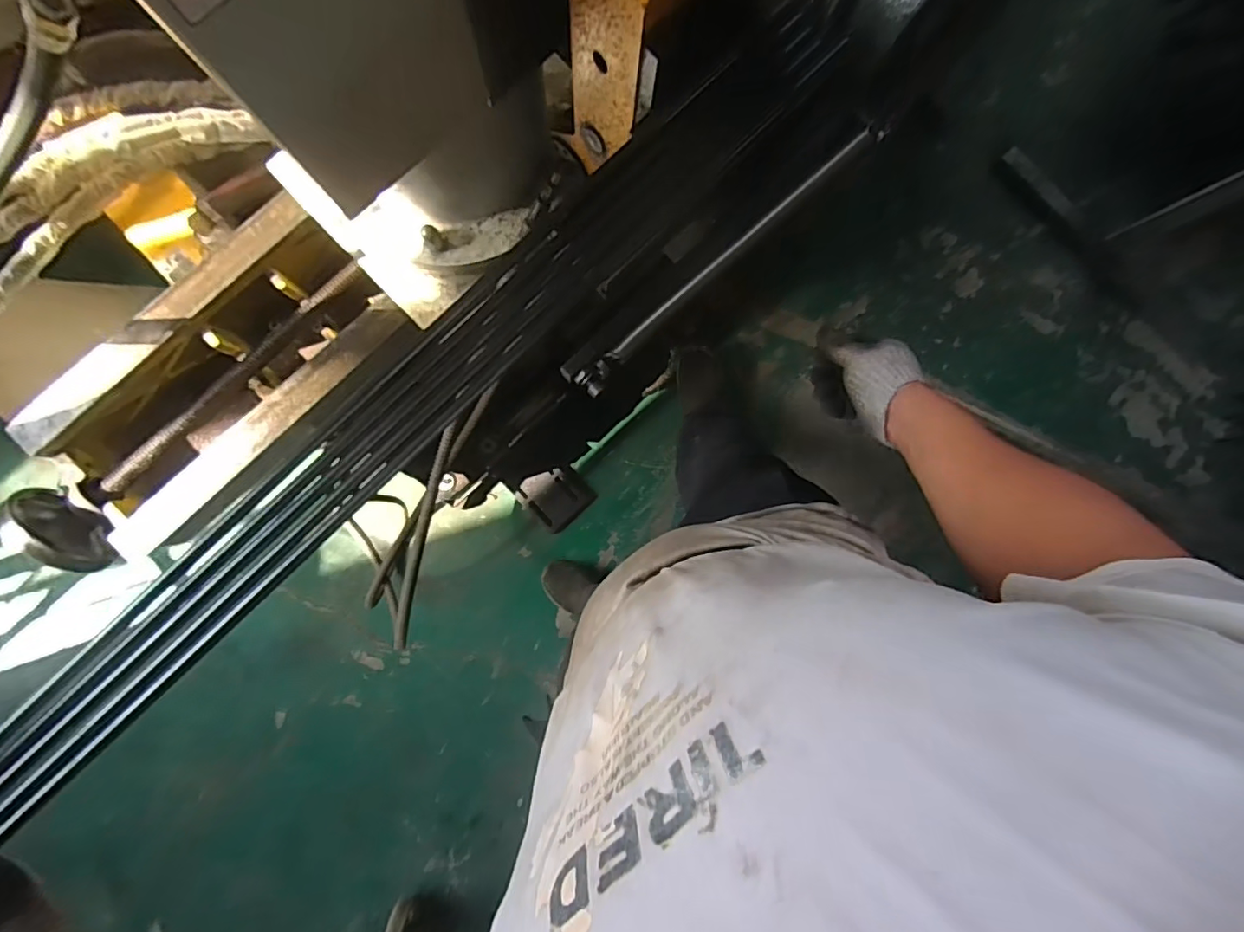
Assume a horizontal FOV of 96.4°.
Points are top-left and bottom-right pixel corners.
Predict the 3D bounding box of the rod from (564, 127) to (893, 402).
[{"bbox_3d":[0.069,-0.145,0.420,0.266,0.027,0.027,-39,91,-4],"label":"rod"}]

